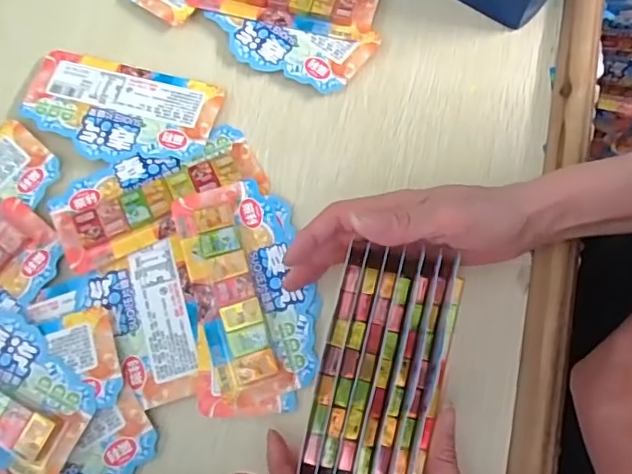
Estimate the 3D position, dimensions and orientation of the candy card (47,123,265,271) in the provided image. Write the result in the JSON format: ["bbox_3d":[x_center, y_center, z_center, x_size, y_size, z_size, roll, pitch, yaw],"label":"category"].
[{"bbox_3d":[-0.112,-0.033,0.393,0.145,0.012,0.068,-23,74,-4],"label":"candy card"}]

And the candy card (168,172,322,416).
[{"bbox_3d":[-0.046,0.036,0.369,0.083,0.014,0.153,-12,73,-1],"label":"candy card"}]

